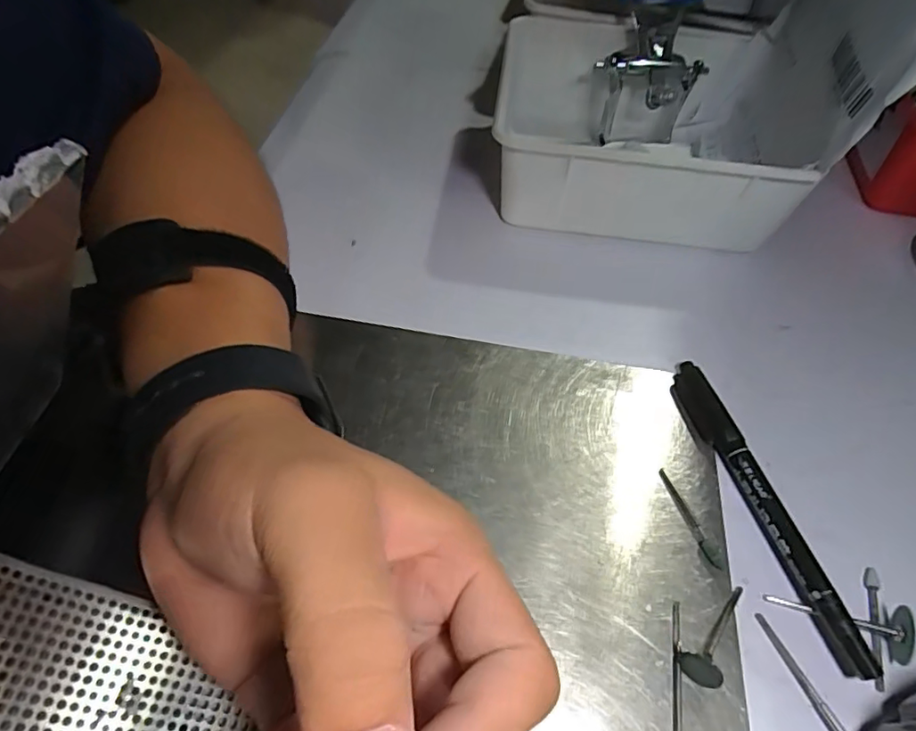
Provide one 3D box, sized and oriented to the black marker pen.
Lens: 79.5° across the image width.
[{"bbox_3d":[0.125,0.055,0.229,0.013,0.016,0.135,-10,54,-11],"label":"black marker pen"}]

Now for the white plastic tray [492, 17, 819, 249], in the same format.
[{"bbox_3d":[0.107,-0.147,0.345,0.163,0.061,0.162,5,53,0],"label":"white plastic tray"}]

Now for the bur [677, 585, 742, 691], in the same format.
[{"bbox_3d":[0.094,0.099,0.202,0.014,0.015,0.041,37,43,23],"label":"bur"}]

